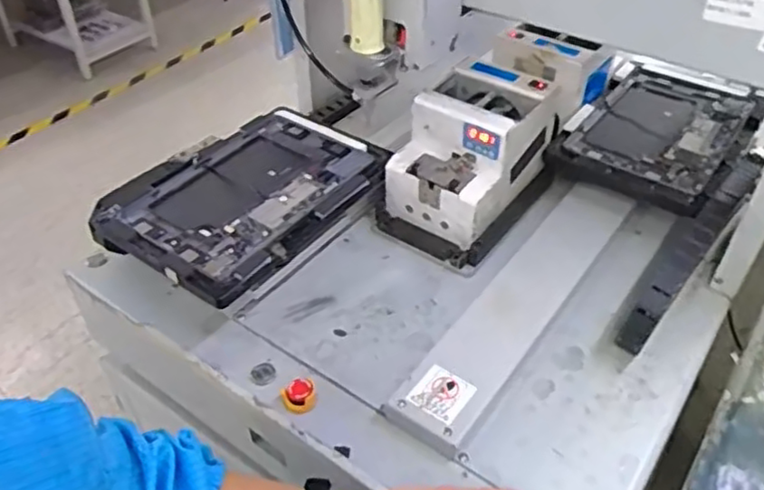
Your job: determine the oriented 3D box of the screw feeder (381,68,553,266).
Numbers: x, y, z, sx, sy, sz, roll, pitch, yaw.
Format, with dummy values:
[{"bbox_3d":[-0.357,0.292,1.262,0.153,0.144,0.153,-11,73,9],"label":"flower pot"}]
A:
[{"bbox_3d":[0.109,-0.109,0.797,0.131,0.144,0.203,29,50,28],"label":"screw feeder"}]

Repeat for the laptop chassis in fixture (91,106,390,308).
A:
[{"bbox_3d":[-0.154,-0.056,0.776,0.221,0.047,0.303,28,50,28],"label":"laptop chassis in fixture"}]

